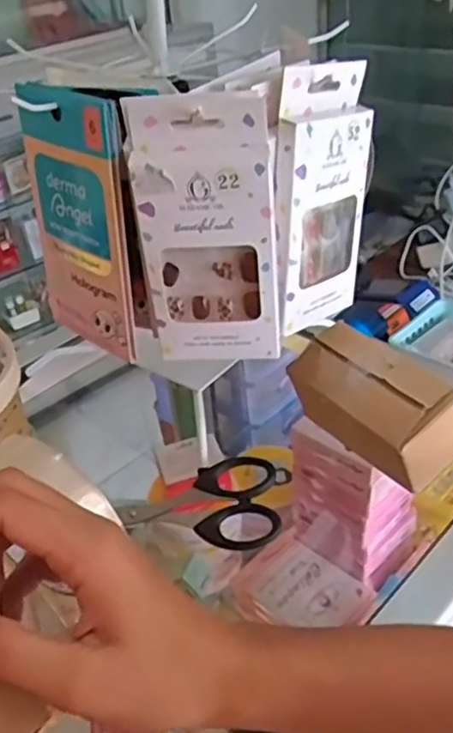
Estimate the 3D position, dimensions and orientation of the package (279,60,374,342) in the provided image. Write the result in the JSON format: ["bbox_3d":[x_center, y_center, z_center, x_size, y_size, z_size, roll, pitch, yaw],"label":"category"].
[{"bbox_3d":[0.055,-0.093,0.385,0.068,0.140,0.013,-24,33,-37],"label":"package"}]

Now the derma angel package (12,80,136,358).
[{"bbox_3d":[-0.079,-0.078,0.381,0.078,0.141,0.013,22,39,36],"label":"derma angel package"}]

